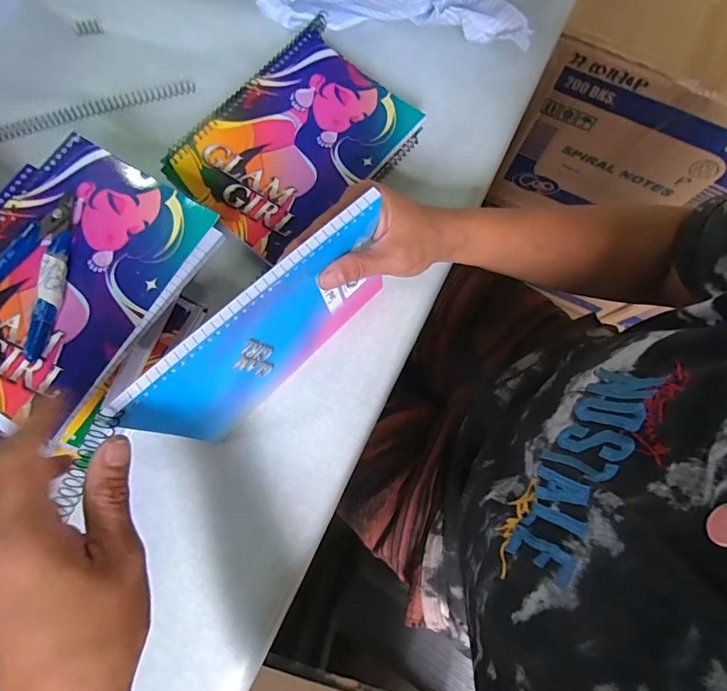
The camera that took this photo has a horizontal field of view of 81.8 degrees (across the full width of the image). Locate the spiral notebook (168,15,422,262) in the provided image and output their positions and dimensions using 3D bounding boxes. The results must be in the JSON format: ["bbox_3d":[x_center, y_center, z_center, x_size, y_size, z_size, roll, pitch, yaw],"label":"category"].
[{"bbox_3d":[-0.063,-0.185,0.384,0.148,0.009,0.195,42,82,7],"label":"spiral notebook"}]

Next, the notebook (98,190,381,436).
[{"bbox_3d":[-0.062,-0.003,0.303,0.190,0.157,0.012,-43,76,-11],"label":"notebook"}]

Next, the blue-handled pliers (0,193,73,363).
[{"bbox_3d":[-0.238,-0.056,0.301,0.074,0.013,0.114,23,79,5],"label":"blue-handled pliers"}]

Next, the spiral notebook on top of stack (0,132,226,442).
[{"bbox_3d":[-0.216,-0.051,0.302,0.151,0.014,0.194,33,80,7],"label":"spiral notebook on top of stack"}]

